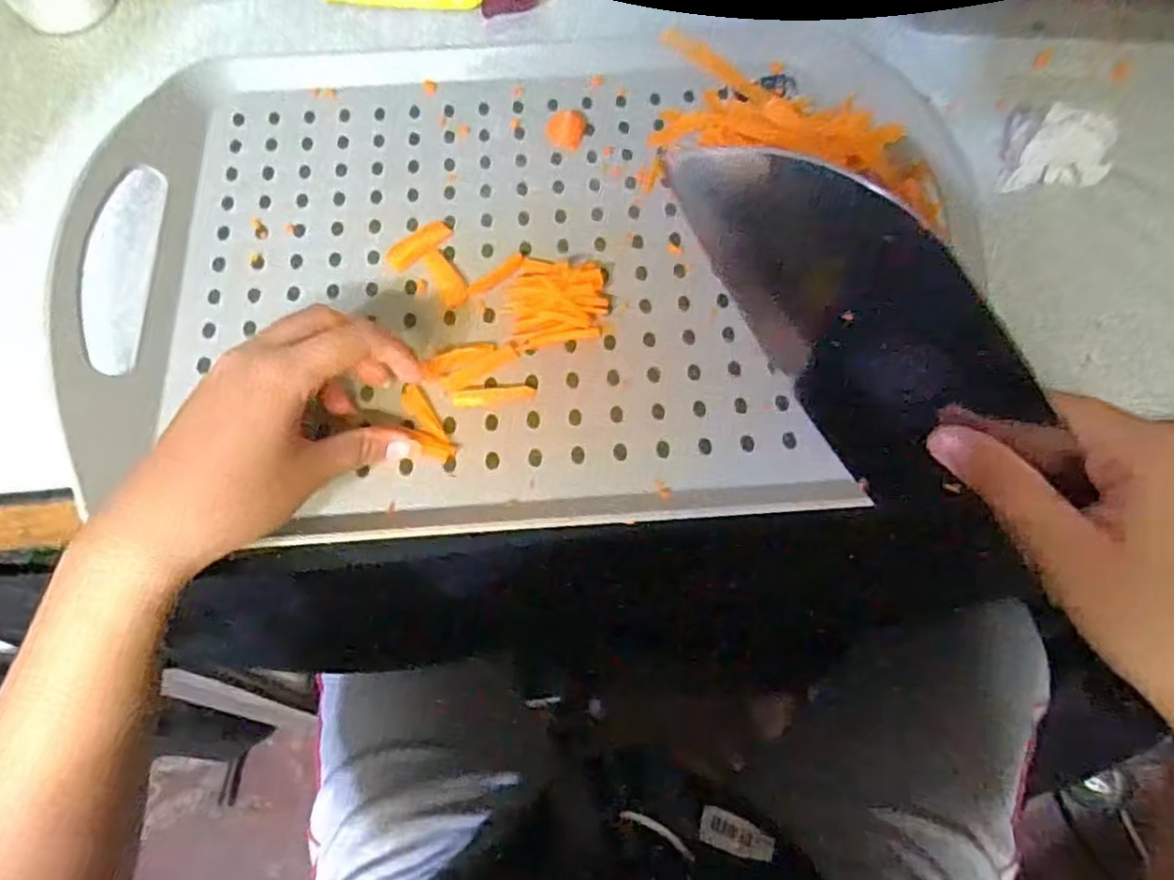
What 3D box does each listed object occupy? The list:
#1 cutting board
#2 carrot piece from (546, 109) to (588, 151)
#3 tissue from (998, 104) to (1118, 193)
[{"bbox_3d":[-0.022,-0.106,0.378,0.463,0.030,0.296,-3,69,-2],"label":"cutting board"},{"bbox_3d":[-0.013,-0.186,0.419,0.022,0.004,0.027,16,72,6],"label":"carrot piece"},{"bbox_3d":[0.266,-0.169,0.393,0.050,0.038,0.047,8,71,3],"label":"tissue"}]

